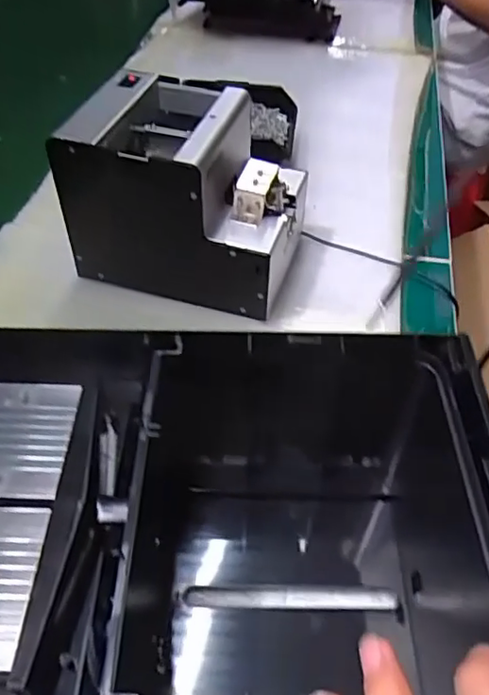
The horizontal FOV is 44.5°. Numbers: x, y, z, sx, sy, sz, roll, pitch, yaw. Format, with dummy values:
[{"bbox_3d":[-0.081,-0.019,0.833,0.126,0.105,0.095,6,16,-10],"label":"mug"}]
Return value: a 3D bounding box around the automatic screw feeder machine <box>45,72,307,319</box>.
[{"bbox_3d":[-0.047,-0.134,0.521,0.182,0.143,0.131,12,48,12],"label":"automatic screw feeder machine"}]

